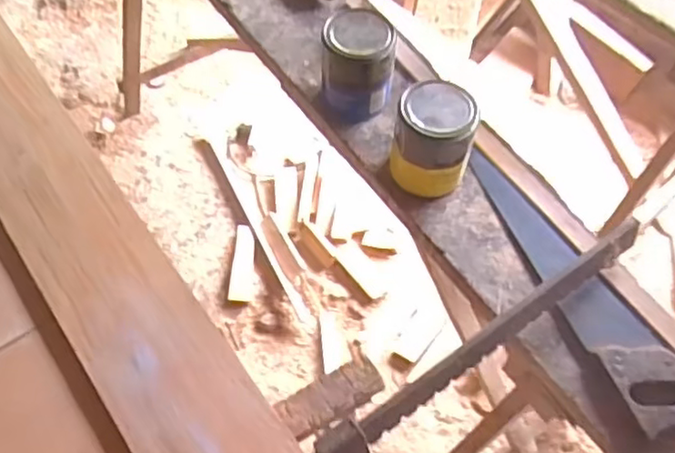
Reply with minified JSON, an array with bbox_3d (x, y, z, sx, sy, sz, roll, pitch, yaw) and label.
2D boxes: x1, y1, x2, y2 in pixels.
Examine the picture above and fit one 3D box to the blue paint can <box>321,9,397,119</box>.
[{"bbox_3d":[0.028,-0.230,0.944,0.106,0.131,0.093,7,57,1],"label":"blue paint can"}]

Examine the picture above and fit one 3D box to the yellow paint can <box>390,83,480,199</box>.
[{"bbox_3d":[0.129,-0.116,0.882,0.100,0.131,0.105,2,58,-3],"label":"yellow paint can"}]

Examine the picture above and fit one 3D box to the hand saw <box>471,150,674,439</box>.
[{"bbox_3d":[0.304,0.064,0.838,0.094,0.028,0.431,-21,61,-16],"label":"hand saw"}]

